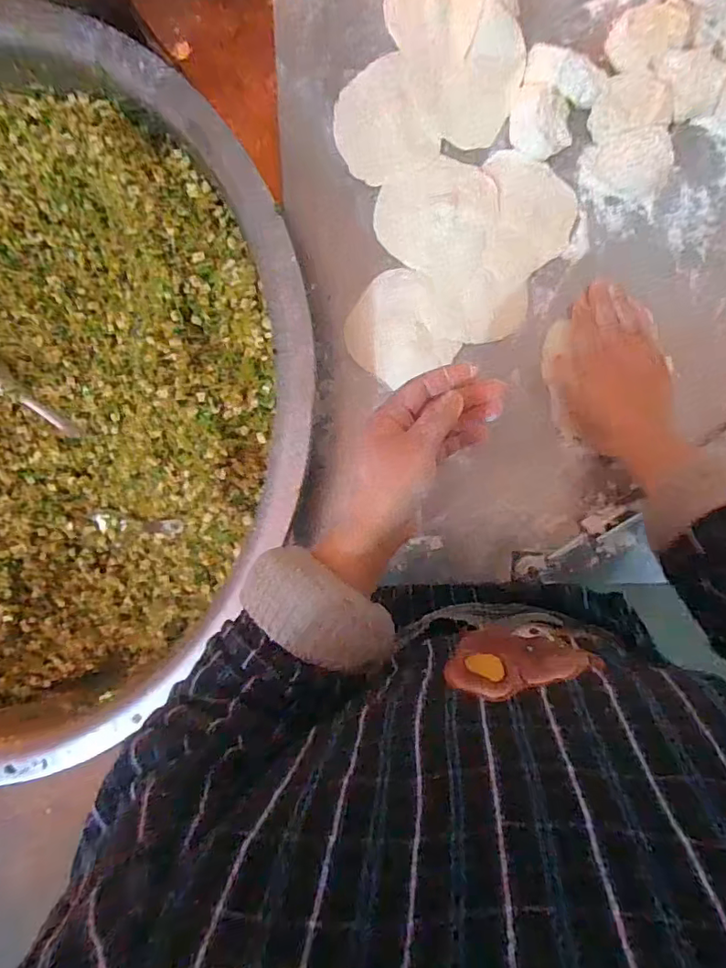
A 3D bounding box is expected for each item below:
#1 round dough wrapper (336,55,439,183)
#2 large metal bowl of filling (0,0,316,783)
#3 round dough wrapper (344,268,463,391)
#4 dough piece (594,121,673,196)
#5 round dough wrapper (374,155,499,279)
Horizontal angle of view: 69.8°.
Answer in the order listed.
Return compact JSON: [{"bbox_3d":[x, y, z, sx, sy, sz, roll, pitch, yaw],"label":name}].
[{"bbox_3d":[0.020,-0.343,0.491,0.092,0.005,0.110,-15,90,6],"label":"round dough wrapper"},{"bbox_3d":[-0.418,-0.085,0.551,0.695,0.147,0.704,0,91,6],"label":"large metal bowl of filling"},{"bbox_3d":[0.032,-0.147,0.493,0.091,0.012,0.099,0,91,6],"label":"round dough wrapper"},{"bbox_3d":[0.241,-0.285,0.464,0.059,0.021,0.051,-13,90,6],"label":"dough piece"},{"bbox_3d":[0.068,-0.251,0.484,0.111,0.013,0.104,0,91,6],"label":"round dough wrapper"}]

